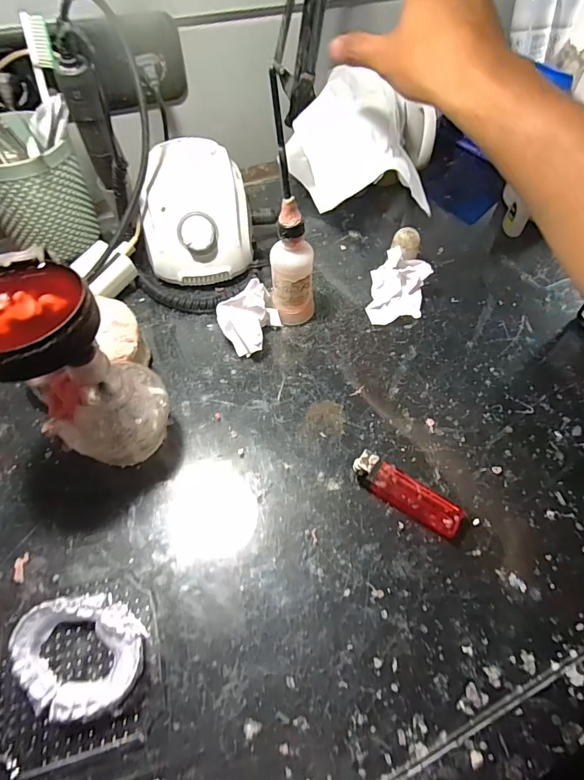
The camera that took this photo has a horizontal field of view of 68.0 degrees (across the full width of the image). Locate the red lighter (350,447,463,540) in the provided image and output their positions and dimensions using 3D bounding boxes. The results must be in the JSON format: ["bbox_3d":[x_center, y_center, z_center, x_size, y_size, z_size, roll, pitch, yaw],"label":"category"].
[{"bbox_3d":[0.082,0.076,0.315,0.081,0.014,0.023,32,62,18],"label":"red lighter"}]

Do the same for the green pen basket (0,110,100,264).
[{"bbox_3d":[-0.254,-0.192,0.425,0.090,0.110,0.102,-38,65,-22],"label":"green pen basket"}]

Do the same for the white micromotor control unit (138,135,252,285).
[{"bbox_3d":[-0.096,-0.183,0.436,0.106,0.074,0.134,-6,57,-5],"label":"white micromotor control unit"}]

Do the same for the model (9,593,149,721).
[{"bbox_3d":[-0.123,0.154,0.253,0.070,0.016,0.060,-10,58,-7],"label":"model"}]

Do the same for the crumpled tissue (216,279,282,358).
[{"bbox_3d":[-0.035,-0.062,0.392,0.055,0.035,0.049,-35,64,-21],"label":"crumpled tissue"}]

